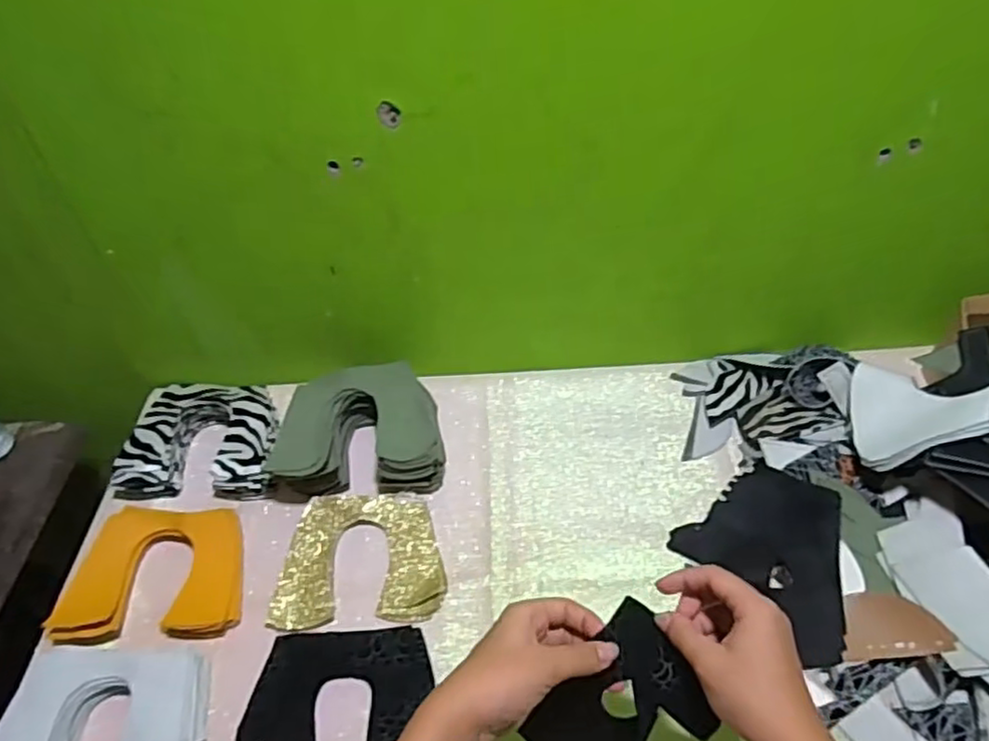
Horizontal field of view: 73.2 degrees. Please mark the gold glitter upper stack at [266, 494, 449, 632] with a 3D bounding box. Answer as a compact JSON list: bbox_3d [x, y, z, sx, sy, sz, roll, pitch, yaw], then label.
[{"bbox_3d":[-0.131,0.180,0.651,0.160,0.013,0.133,-5,47,1],"label":"gold glitter upper stack"}]

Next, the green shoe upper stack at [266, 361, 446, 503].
[{"bbox_3d":[-0.146,0.059,0.724,0.179,0.064,0.151,-4,47,1],"label":"green shoe upper stack"}]

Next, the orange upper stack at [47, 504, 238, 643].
[{"bbox_3d":[-0.323,0.193,0.640,0.160,0.013,0.129,1,48,-10],"label":"orange upper stack"}]

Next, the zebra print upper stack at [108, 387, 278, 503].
[{"bbox_3d":[-0.314,0.075,0.736,0.161,0.046,0.133,-2,47,4],"label":"zebra print upper stack"}]

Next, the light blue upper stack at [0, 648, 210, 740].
[{"bbox_3d":[-0.321,0.292,0.545,0.155,0.040,0.124,-5,47,1],"label":"light blue upper stack"}]

